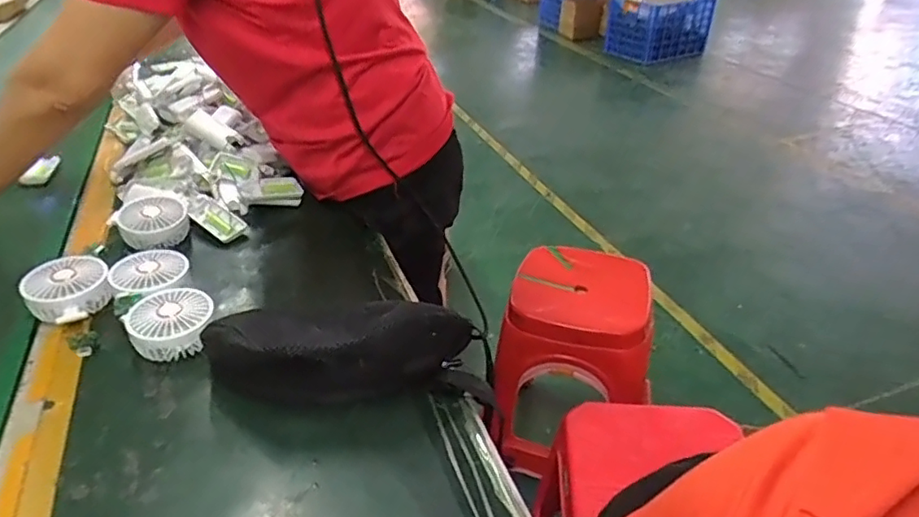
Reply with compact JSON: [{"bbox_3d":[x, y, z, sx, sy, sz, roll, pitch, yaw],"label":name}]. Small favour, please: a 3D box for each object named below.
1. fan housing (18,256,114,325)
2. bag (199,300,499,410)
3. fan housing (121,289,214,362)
[{"bbox_3d":[-0.457,0.040,0.691,0.089,0.049,0.079,-22,41,-34],"label":"fan housing"},{"bbox_3d":[-0.112,0.093,0.607,0.282,0.097,0.098,-2,34,-9],"label":"bag"},{"bbox_3d":[-0.321,0.076,0.654,0.090,0.051,0.081,-12,36,-23],"label":"fan housing"}]

